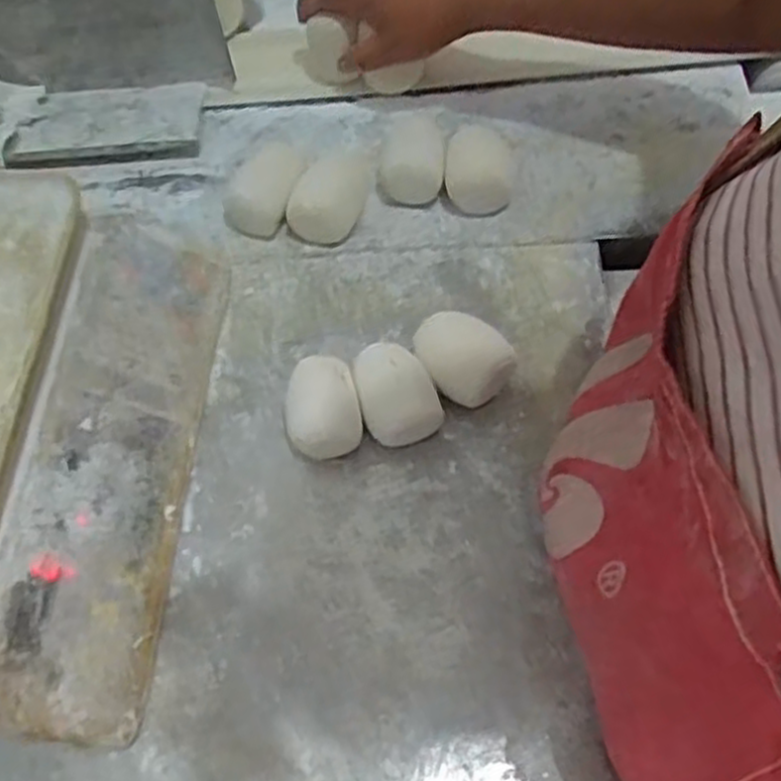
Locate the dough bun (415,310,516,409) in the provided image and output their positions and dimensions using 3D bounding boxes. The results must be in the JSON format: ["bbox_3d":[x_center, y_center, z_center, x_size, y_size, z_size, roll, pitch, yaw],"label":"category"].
[{"bbox_3d":[0.045,-0.022,0.531,0.050,0.038,0.066,-41,69,-15],"label":"dough bun"}]

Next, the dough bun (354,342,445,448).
[{"bbox_3d":[0.003,0.003,0.522,0.047,0.041,0.064,-16,64,-5],"label":"dough bun"}]

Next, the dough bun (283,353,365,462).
[{"bbox_3d":[-0.045,0.012,0.521,0.048,0.042,0.064,-15,64,-4],"label":"dough bun"}]

